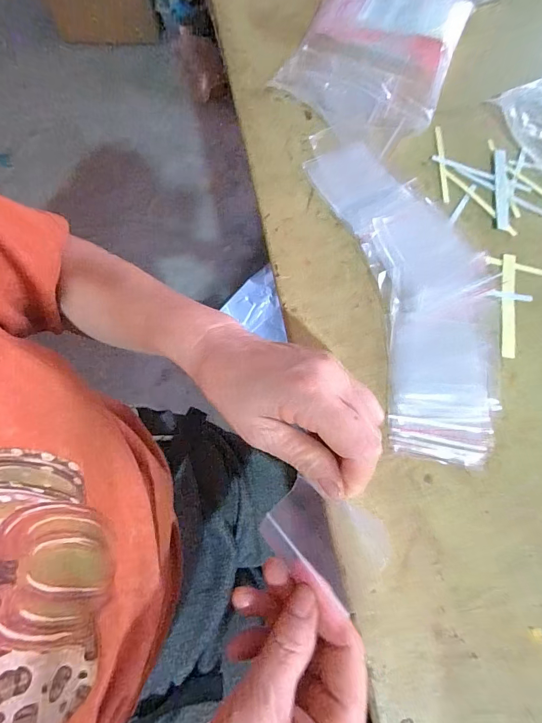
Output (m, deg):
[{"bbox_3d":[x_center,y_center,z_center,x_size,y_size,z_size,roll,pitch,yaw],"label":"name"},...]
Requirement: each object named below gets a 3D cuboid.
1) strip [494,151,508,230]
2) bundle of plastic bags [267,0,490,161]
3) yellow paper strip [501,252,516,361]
[{"bbox_3d":[0.223,-0.169,0.362,0.012,0.004,0.095,10,72,4],"label":"strip"},{"bbox_3d":[0.136,-0.392,0.426,0.195,0.031,0.338,31,74,10],"label":"bundle of plastic bags"},{"bbox_3d":[0.206,-0.051,0.324,0.014,0.007,0.100,11,72,4],"label":"yellow paper strip"}]

